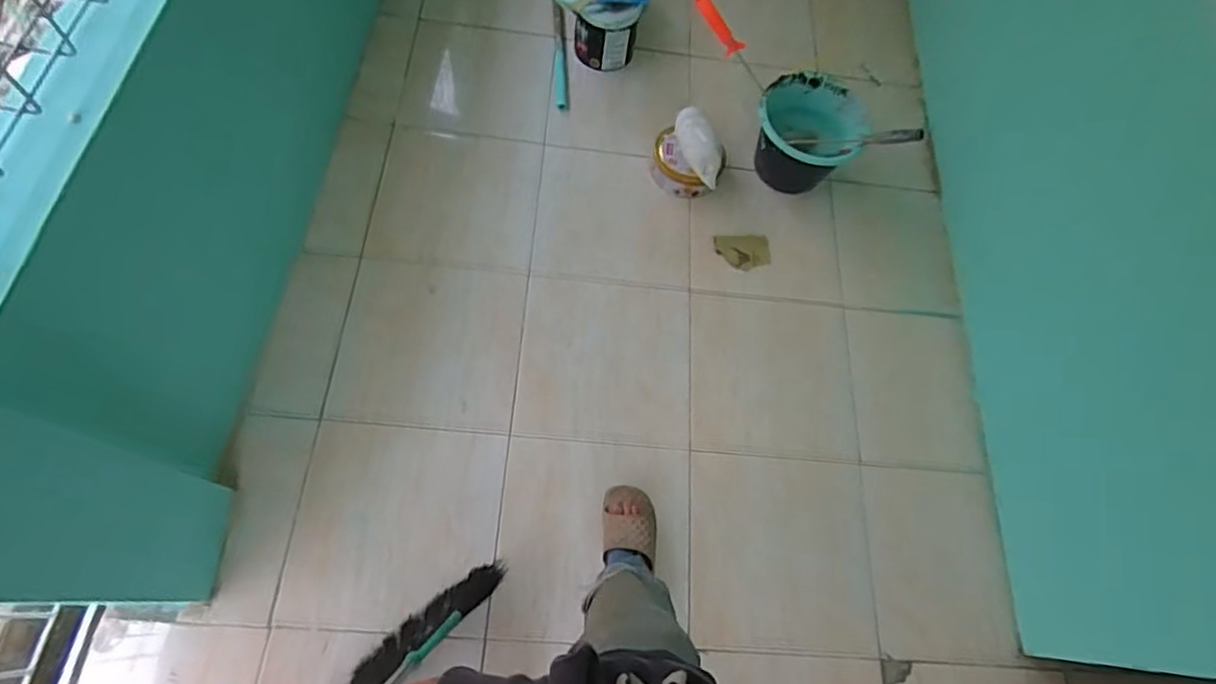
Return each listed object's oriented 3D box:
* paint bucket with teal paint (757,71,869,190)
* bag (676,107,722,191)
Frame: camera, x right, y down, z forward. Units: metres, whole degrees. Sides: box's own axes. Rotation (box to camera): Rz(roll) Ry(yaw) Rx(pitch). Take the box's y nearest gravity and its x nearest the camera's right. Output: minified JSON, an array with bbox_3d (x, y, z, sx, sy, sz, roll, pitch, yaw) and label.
[{"bbox_3d":[0.509,-0.535,1.577,0.257,0.177,0.266,2,68,-6],"label":"paint bucket with teal paint"},{"bbox_3d":[0.230,-0.499,1.525,0.089,0.080,0.214,-12,70,-11],"label":"bag"}]

